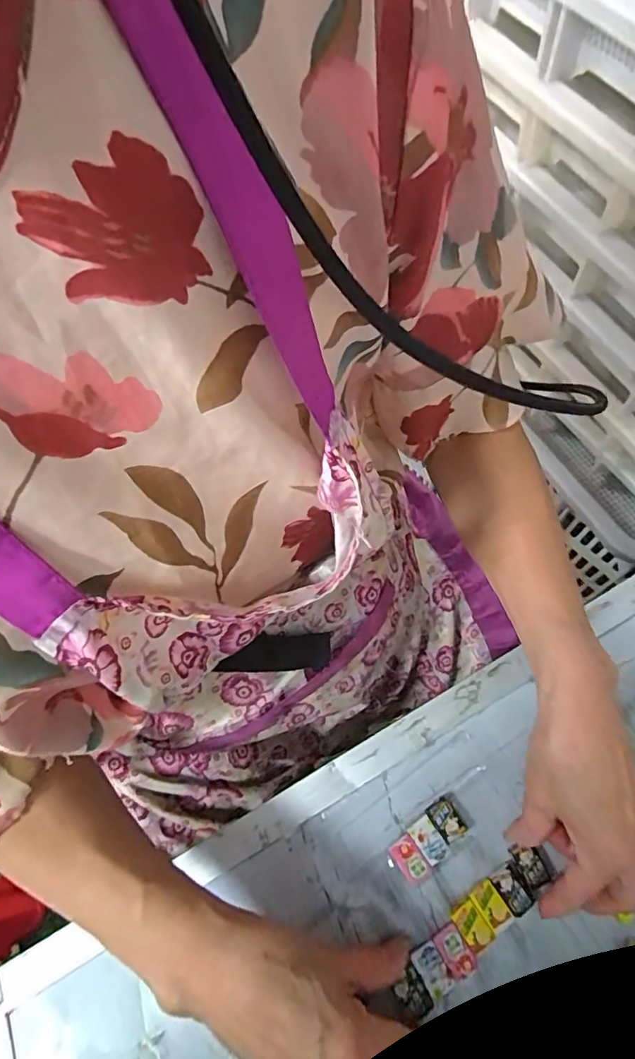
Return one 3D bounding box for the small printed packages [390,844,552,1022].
[{"bbox_3d":[0.097,0.249,0.323,0.120,0.005,0.027,-35,66,-16],"label":"small printed packages"}]

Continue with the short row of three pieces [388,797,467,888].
[{"bbox_3d":[0.074,0.208,0.346,0.052,0.011,0.026,-37,66,-15],"label":"short row of three pieces"}]

